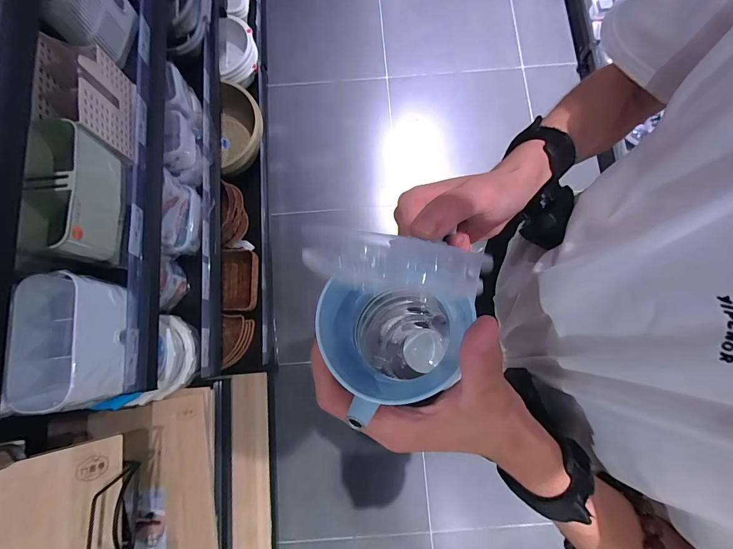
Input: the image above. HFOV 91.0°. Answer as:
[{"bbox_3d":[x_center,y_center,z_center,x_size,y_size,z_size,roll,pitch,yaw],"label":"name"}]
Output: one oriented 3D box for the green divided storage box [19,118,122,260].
[{"bbox_3d":[-0.481,-0.133,0.596,0.094,0.120,0.209,-7,79,0],"label":"green divided storage box"}]

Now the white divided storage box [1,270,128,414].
[{"bbox_3d":[-0.467,0.103,0.569,0.110,0.100,0.198,-4,79,0],"label":"white divided storage box"}]

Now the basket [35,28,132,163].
[{"bbox_3d":[-0.504,-0.316,0.651,0.092,0.115,0.177,-5,79,0],"label":"basket"}]

